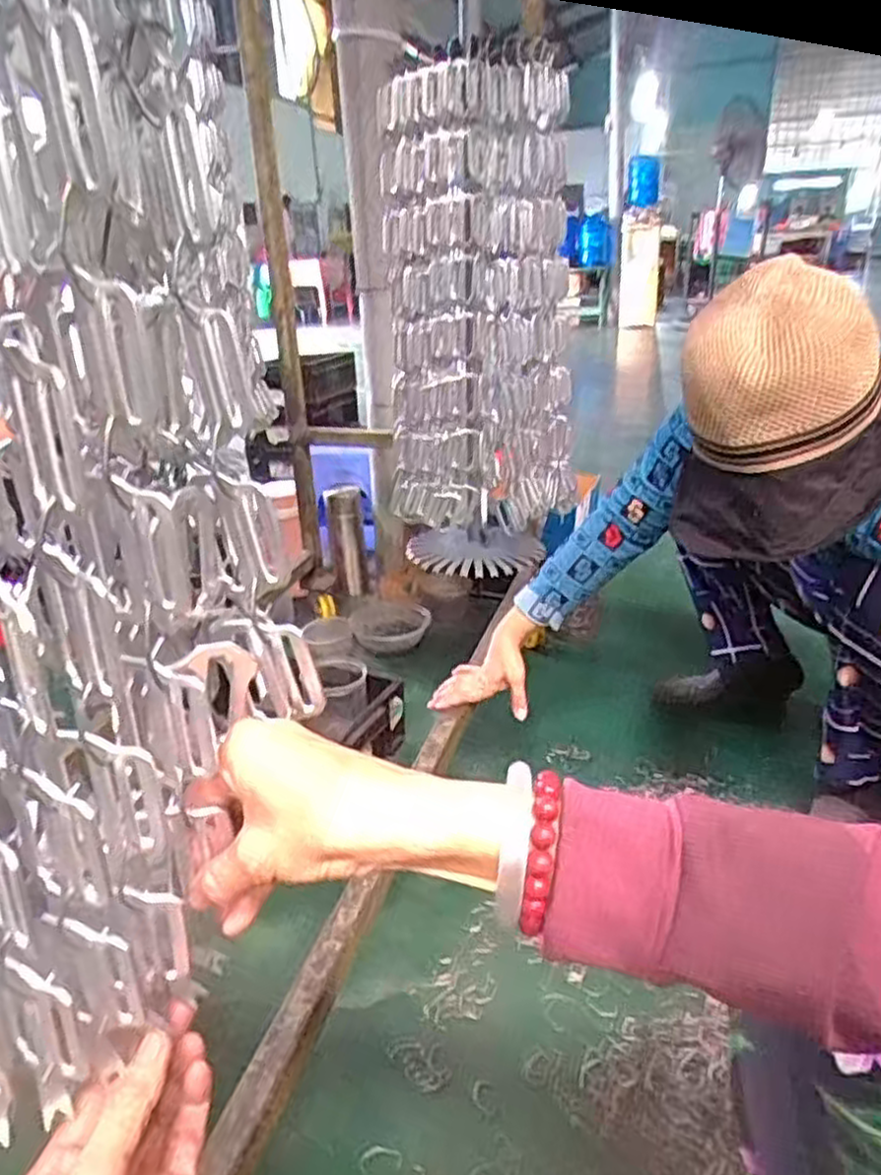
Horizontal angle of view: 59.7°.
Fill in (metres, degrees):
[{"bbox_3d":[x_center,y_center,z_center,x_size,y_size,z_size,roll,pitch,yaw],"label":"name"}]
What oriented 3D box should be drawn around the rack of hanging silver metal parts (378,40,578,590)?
[{"bbox_3d":[0.054,-0.312,1.019,0.250,0.613,0.141,-2,25,0],"label":"rack of hanging silver metal parts"}]

